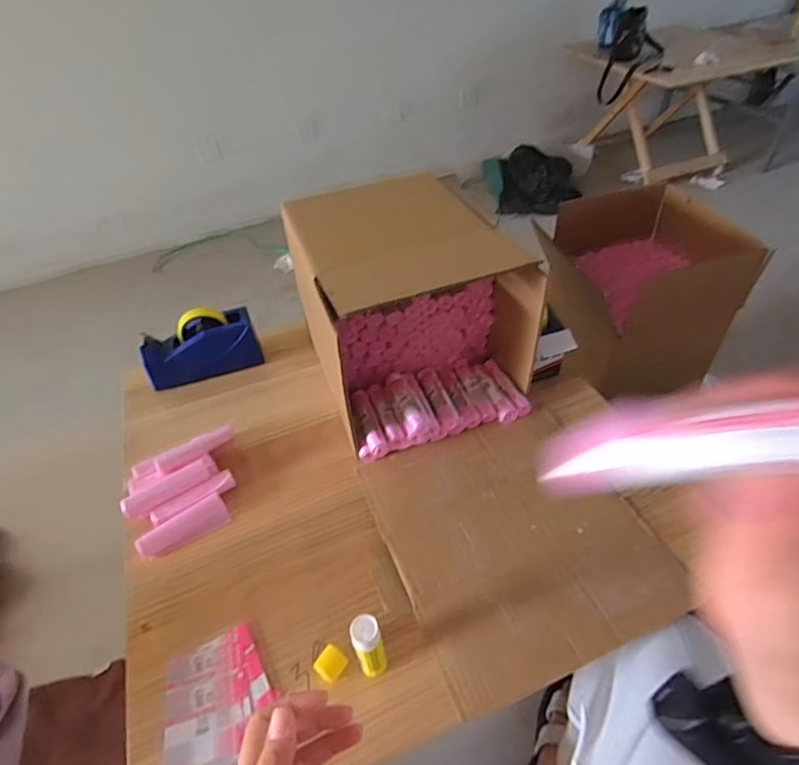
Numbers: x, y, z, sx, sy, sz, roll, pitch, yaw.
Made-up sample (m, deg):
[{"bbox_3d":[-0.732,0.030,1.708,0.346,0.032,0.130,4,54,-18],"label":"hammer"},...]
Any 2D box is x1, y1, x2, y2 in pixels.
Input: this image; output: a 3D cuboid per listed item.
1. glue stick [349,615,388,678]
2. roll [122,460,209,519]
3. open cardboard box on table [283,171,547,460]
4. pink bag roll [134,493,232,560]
[{"bbox_3d":[-0.032,0.287,0.549,0.030,0.106,0.031,-17,45,-10],"label":"glue stick"},{"bbox_3d":[-0.336,0.153,0.734,0.121,0.023,0.024,-30,50,-23],"label":"roll"},{"bbox_3d":[0.012,-0.126,0.844,0.291,0.275,0.385,-18,45,-12],"label":"open cardboard box on table"},{"bbox_3d":[-0.302,0.205,0.713,0.119,0.032,0.037,-28,48,-21],"label":"pink bag roll"}]

